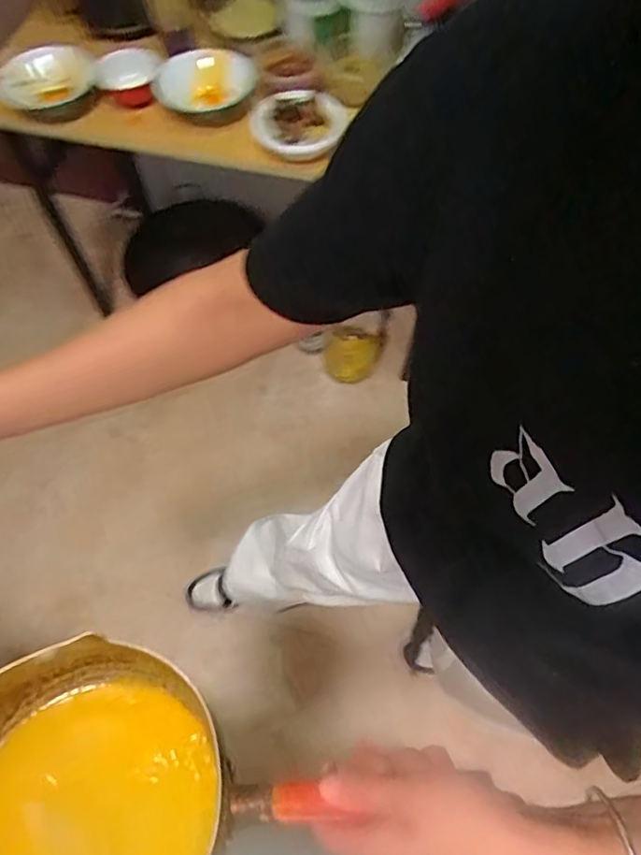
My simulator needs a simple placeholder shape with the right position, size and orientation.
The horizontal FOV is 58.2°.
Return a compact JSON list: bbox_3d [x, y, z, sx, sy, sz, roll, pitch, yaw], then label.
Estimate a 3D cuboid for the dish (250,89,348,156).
[{"bbox_3d":[-0.036,-0.545,1.033,0.171,0.044,0.114,-7,64,-3],"label":"dish"}]

